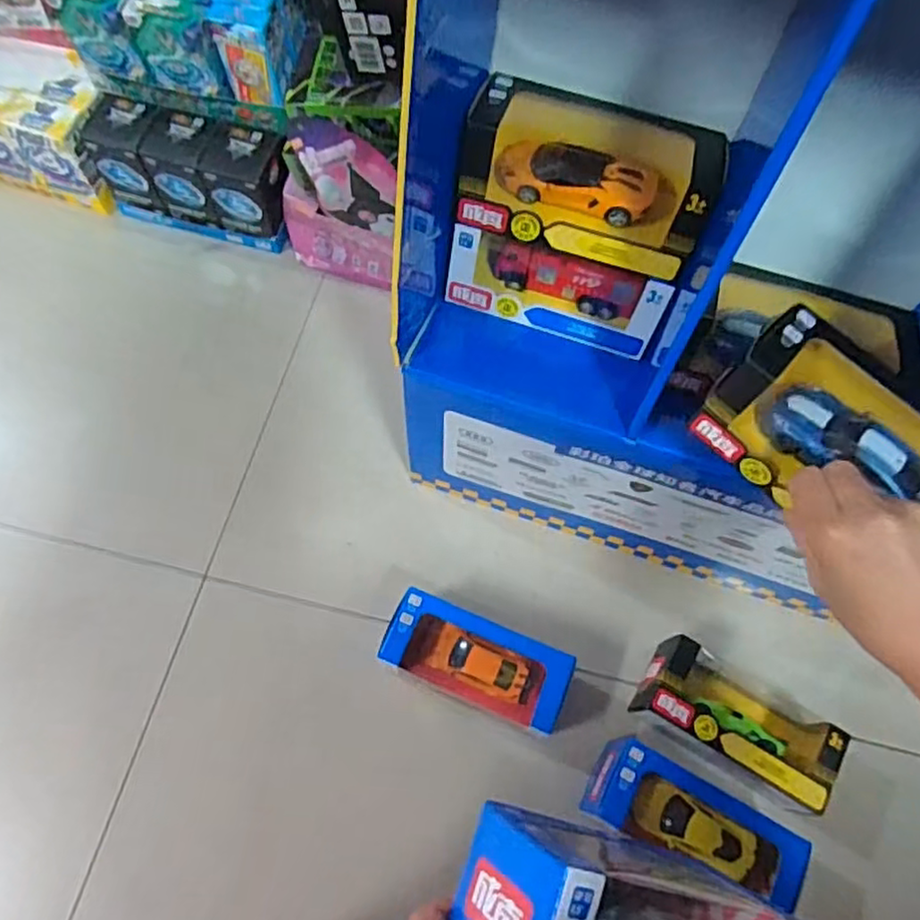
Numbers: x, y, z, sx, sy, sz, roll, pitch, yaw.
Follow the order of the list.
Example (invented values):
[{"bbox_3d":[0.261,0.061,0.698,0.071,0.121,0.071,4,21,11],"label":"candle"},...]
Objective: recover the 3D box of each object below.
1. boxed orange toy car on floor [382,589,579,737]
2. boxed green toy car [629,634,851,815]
[{"bbox_3d":[0.015,0.189,0.643,0.165,0.080,0.072,22,70,7],"label":"boxed orange toy car on floor"},{"bbox_3d":[0.257,0.235,0.634,0.171,0.074,0.098,32,72,10],"label":"boxed green toy car"}]

